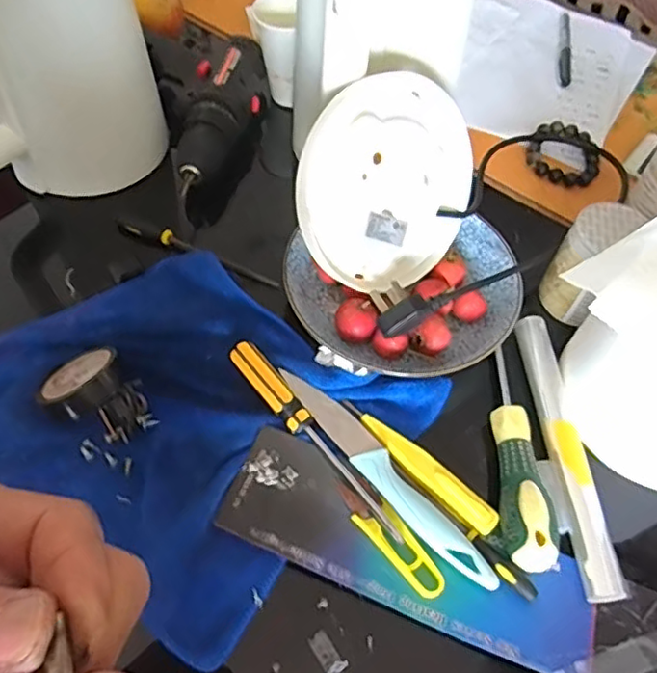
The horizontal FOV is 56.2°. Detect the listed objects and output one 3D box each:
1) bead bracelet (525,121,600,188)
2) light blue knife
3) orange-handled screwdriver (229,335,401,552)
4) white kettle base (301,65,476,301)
[{"bbox_3d":[0.227,-0.177,0.589,0.068,0.011,0.067,25,59,13],"label":"bead bracelet"},{"bbox_3d":[0.036,0.090,0.408,0.024,0.012,0.187,-35,65,-23],"label":"light blue knife"},{"bbox_3d":[-0.012,0.068,0.413,0.019,0.019,0.169,-32,64,-21],"label":"orange-handled screwdriver"},{"bbox_3d":[0.044,-0.107,0.437,0.017,0.142,0.146,32,99,51],"label":"white kettle base"}]

